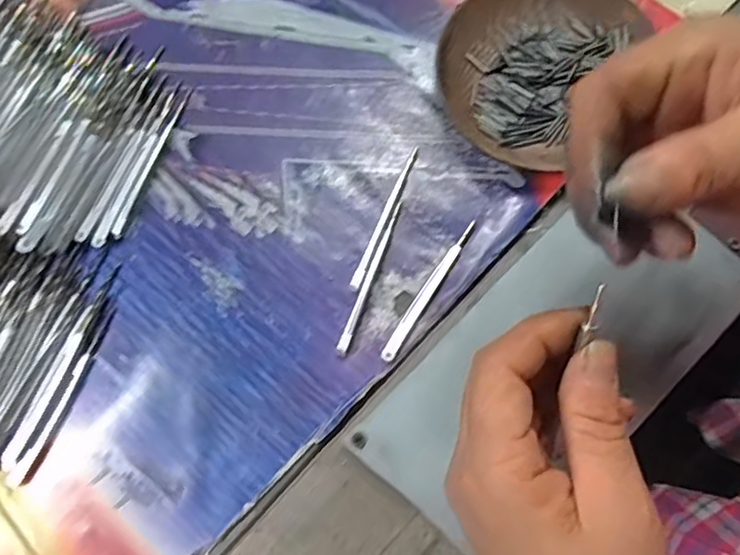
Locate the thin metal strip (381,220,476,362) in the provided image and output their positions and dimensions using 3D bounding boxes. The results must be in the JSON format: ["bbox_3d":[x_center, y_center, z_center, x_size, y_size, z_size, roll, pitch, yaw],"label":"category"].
[{"bbox_3d":[0.030,0.006,0.297,0.007,0.005,0.083,32,80,9],"label":"thin metal strip"}]

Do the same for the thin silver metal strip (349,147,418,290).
[{"bbox_3d":[0.007,-0.032,0.307,0.005,0.005,0.084,22,79,7],"label":"thin silver metal strip"}]

